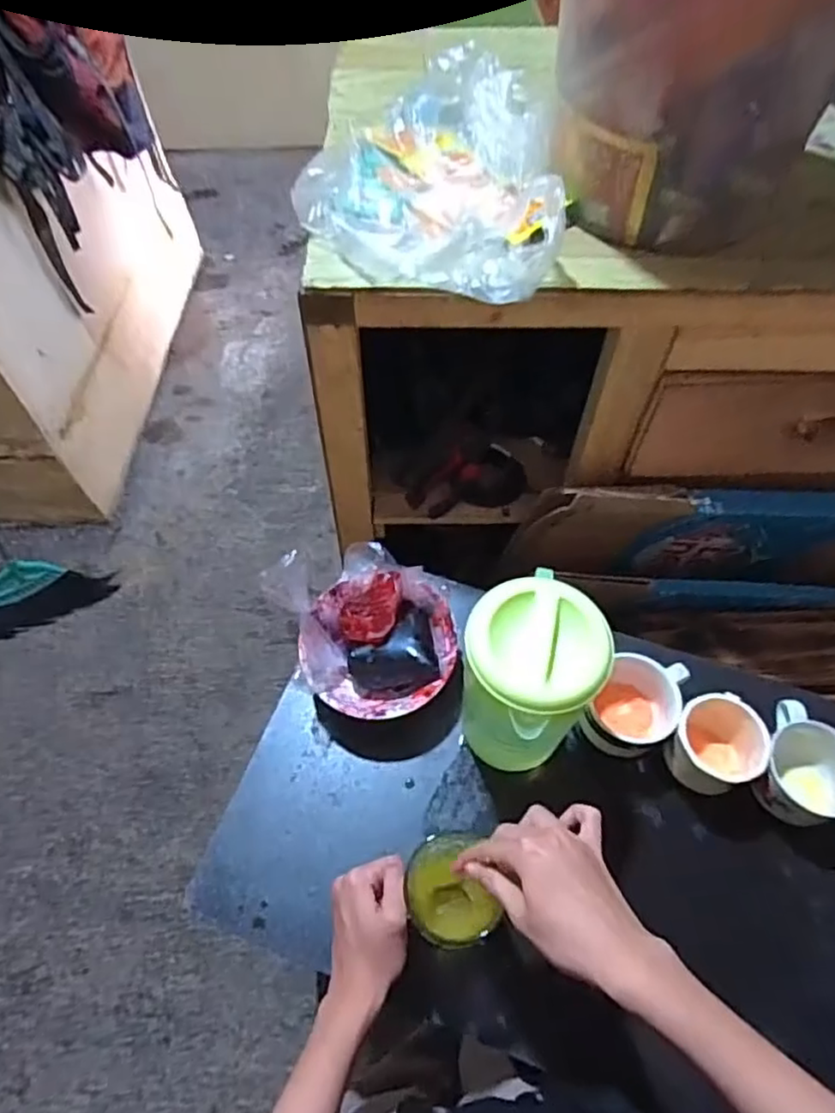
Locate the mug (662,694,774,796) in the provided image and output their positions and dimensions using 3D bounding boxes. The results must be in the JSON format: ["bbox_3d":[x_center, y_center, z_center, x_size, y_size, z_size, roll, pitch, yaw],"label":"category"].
[{"bbox_3d":[0.275,0.175,0.610,0.082,0.069,0.076,-11,59,-5],"label":"mug"}]

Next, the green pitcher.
[{"bbox_3d":[0.088,0.115,0.575,0.100,0.201,0.105,-1,58,1],"label":"green pitcher"}]

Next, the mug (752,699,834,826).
[{"bbox_3d":[0.346,0.192,0.604,0.082,0.073,0.099,-14,59,-7],"label":"mug"}]

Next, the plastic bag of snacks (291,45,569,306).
[{"bbox_3d":[0.001,-0.337,0.573,0.200,0.083,0.256,-5,59,-2],"label":"plastic bag of snacks"}]

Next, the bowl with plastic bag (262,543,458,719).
[{"bbox_3d":[-0.046,0.076,0.660,0.149,0.096,0.172,-26,61,-14],"label":"bowl with plastic bag"}]

